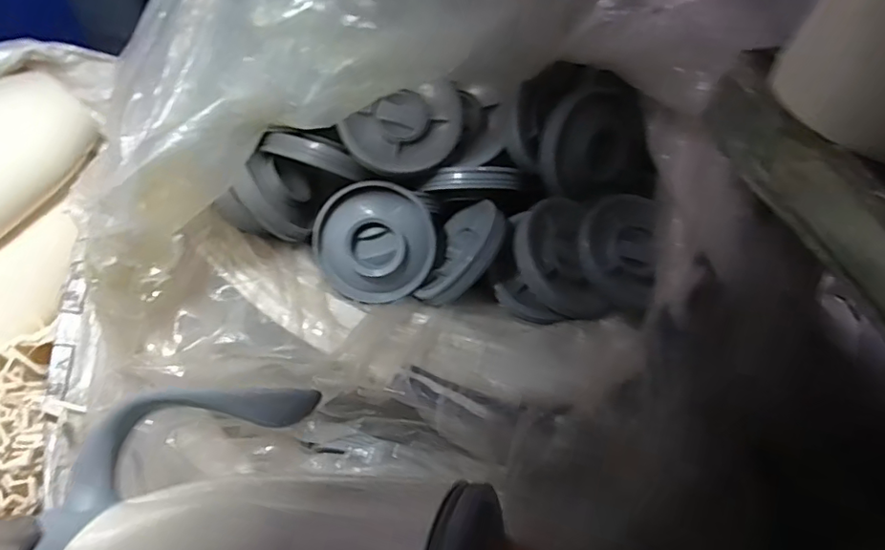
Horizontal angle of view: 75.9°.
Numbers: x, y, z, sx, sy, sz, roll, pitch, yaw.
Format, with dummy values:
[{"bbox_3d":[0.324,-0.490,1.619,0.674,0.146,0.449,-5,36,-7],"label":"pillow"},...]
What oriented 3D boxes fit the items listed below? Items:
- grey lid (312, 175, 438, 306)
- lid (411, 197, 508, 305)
[{"bbox_3d":[-0.079,-0.037,0.658,0.138,0.021,0.139,0,94,-3],"label":"grey lid"},{"bbox_3d":[0.029,-0.034,0.661,0.023,0.109,0.150,38,52,-23],"label":"lid"}]

